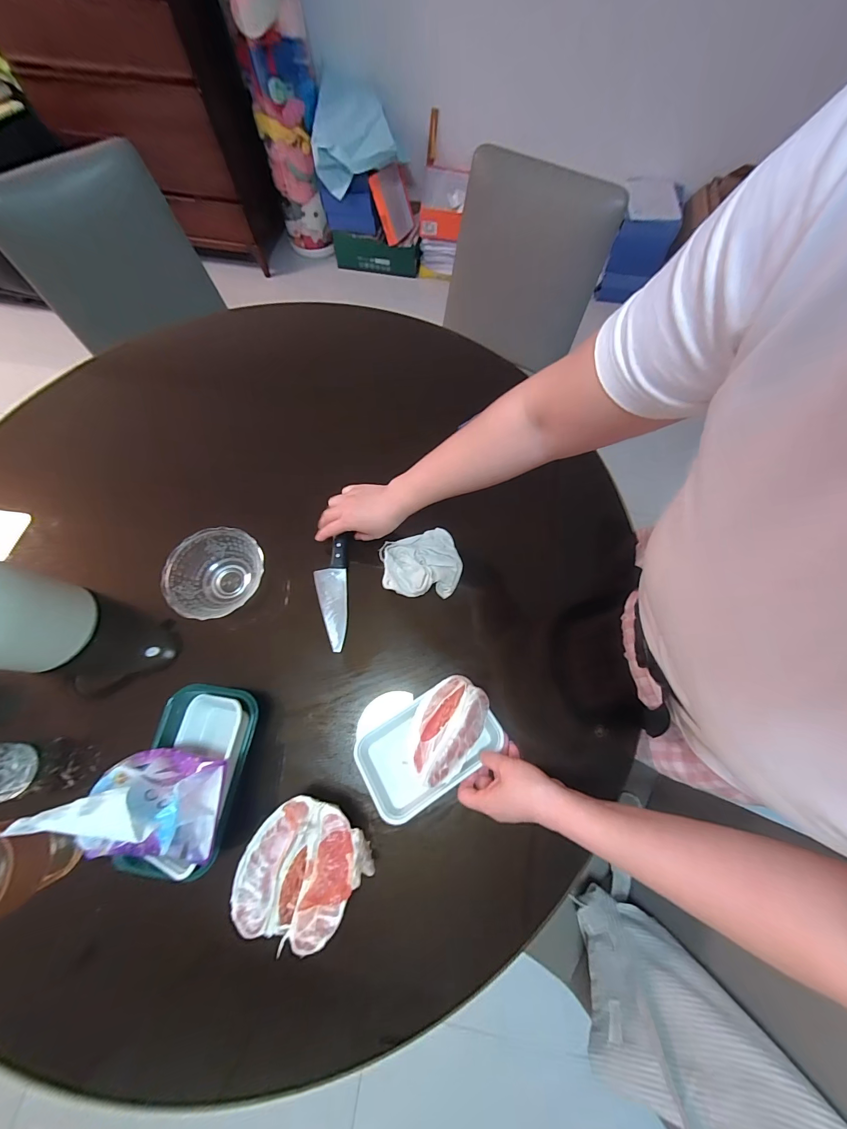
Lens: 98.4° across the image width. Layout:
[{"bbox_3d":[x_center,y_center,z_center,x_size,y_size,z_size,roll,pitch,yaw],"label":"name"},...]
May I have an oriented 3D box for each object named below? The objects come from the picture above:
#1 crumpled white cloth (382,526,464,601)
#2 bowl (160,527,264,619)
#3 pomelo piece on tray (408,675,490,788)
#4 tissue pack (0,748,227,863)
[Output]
[{"bbox_3d":[-0.003,-0.007,0.561,0.118,0.020,0.108,3,70,2],"label":"crumpled white cloth"},{"bbox_3d":[-0.297,0.018,0.539,0.125,0.055,0.133,0,70,1],"label":"bowl"},{"bbox_3d":[0.026,0.200,0.452,0.078,0.041,0.122,33,74,12],"label":"pomelo piece on tray"},{"bbox_3d":[-0.275,0.236,0.354,0.125,0.107,0.082,6,70,3],"label":"tissue pack"}]

